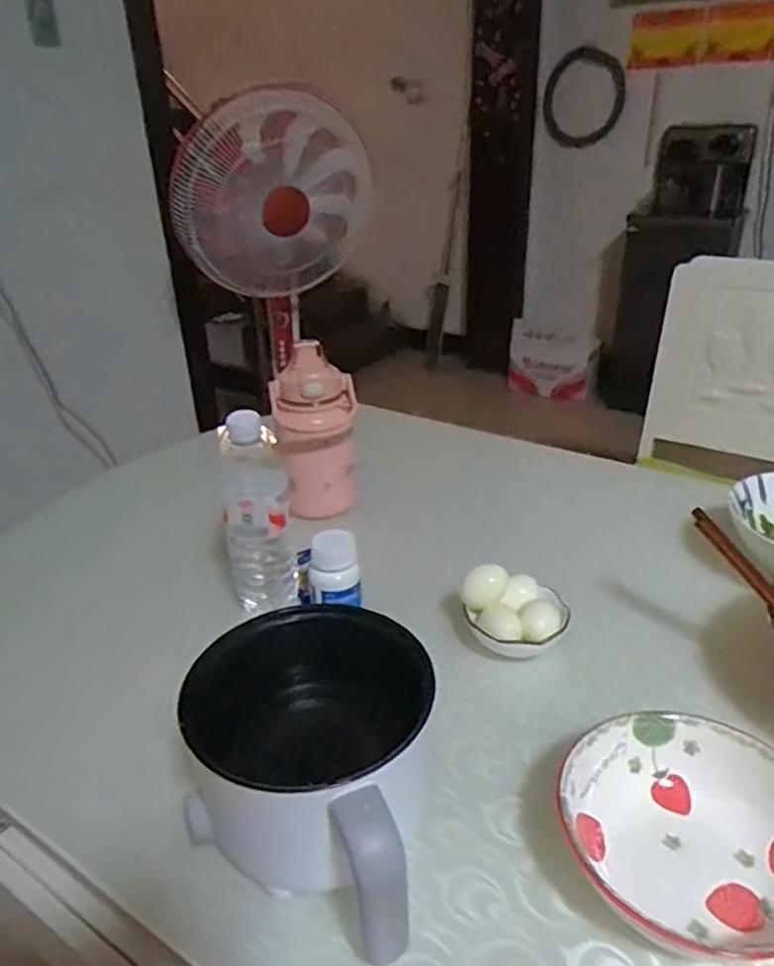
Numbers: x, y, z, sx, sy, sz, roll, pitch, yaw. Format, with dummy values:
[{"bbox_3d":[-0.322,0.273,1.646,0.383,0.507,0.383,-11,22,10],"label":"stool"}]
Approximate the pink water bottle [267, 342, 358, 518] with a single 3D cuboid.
[{"bbox_3d":[-0.089,-0.054,0.888,0.101,0.206,0.108,-4,28,-3],"label":"pink water bottle"}]

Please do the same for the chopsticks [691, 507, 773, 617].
[{"bbox_3d":[0.325,0.098,0.590,0.014,0.014,0.187,-31,77,-42],"label":"chopsticks"}]

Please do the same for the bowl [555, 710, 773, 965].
[{"bbox_3d":[0.206,0.246,0.489,0.176,0.068,0.160,-2,28,1],"label":"bowl"}]

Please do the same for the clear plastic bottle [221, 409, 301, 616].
[{"bbox_3d":[-0.133,0.035,0.720,0.067,0.222,0.056,-9,29,-12],"label":"clear plastic bottle"}]

